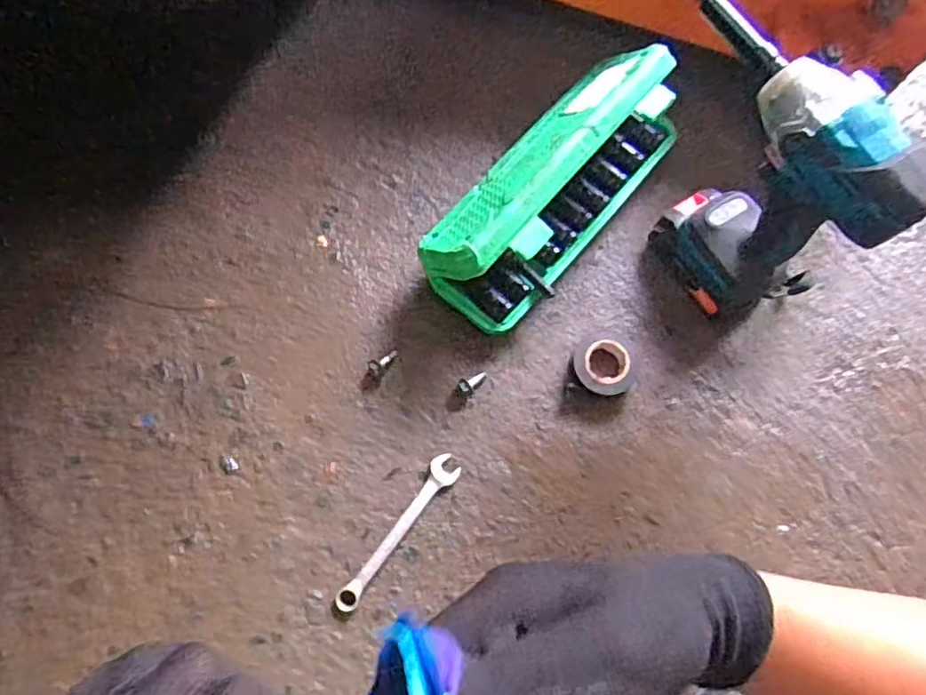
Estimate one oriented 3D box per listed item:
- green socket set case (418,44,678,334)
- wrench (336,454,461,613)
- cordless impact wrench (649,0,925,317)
[{"bbox_3d":[0.083,-0.148,0.579,0.107,0.109,0.275,39,76,9],"label":"green socket set case"},{"bbox_3d":[-0.053,0.155,0.534,0.024,0.010,0.149,36,75,8],"label":"wrench"},{"bbox_3d":[0.230,-0.137,0.515,0.078,0.237,0.205,-27,76,-10],"label":"cordless impact wrench"}]

